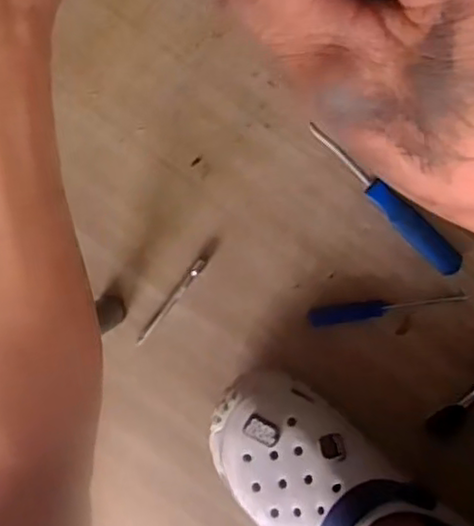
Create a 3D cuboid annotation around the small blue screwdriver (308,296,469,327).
[{"bbox_3d":[0.125,0.036,0.572,0.127,0.016,0.017,-12,94,8],"label":"small blue screwdriver"}]

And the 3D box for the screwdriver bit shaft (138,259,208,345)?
[{"bbox_3d":[-0.058,0.035,0.601,0.009,0.010,0.095,38,98,2],"label":"screwdriver bit shaft"}]

